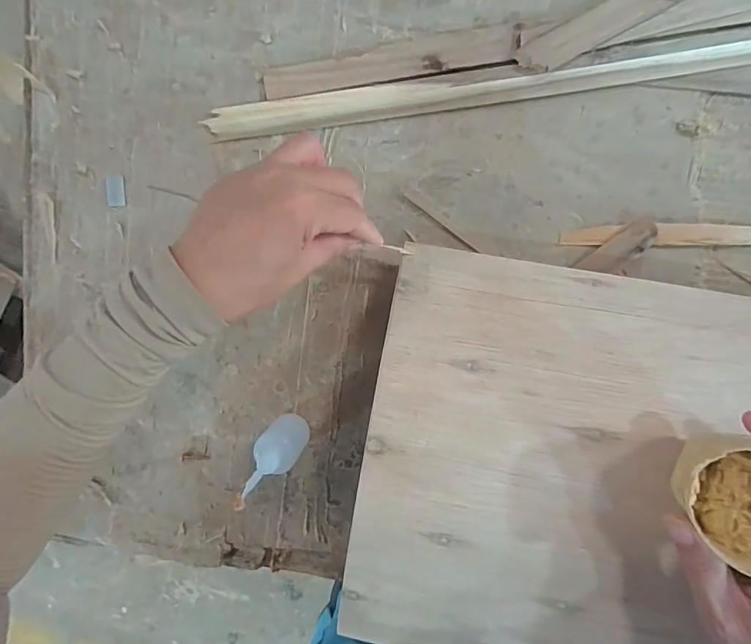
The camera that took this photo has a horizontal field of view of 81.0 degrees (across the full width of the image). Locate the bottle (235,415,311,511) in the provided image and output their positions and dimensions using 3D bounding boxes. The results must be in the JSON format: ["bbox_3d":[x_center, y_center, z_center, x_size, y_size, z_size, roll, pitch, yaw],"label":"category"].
[{"bbox_3d":[-0.075,0.100,0.326,0.032,0.109,0.025,31,99,-1],"label":"bottle"}]

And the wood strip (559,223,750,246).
[{"bbox_3d":[0.225,-0.065,0.328,0.164,0.009,0.016,1,98,4],"label":"wood strip"}]

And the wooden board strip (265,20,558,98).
[{"bbox_3d":[0.018,-0.193,0.324,0.202,0.009,0.027,-6,98,5],"label":"wooden board strip"}]

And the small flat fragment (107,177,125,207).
[{"bbox_3d":[-0.213,-0.107,0.361,0.014,0.004,0.024,4,99,4],"label":"small flat fragment"}]

